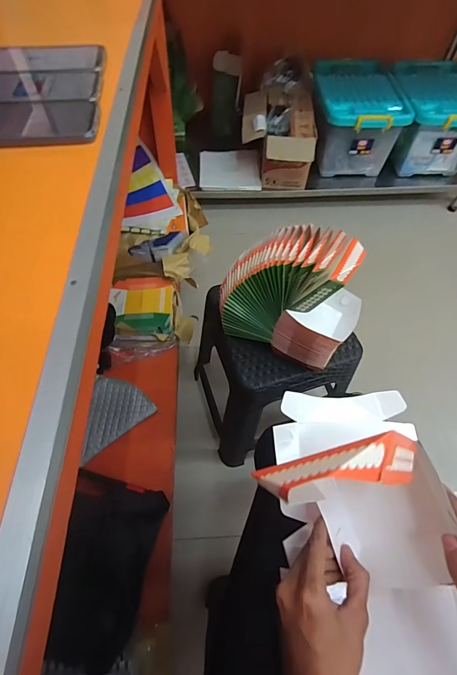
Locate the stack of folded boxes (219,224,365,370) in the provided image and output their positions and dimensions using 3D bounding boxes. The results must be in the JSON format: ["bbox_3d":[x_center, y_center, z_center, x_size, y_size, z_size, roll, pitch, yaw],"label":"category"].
[{"bbox_3d":[0.101,-0.071,0.582,0.246,0.235,0.105,17,59,9],"label":"stack of folded boxes"}]

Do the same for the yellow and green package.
[{"bbox_3d":[-0.248,-0.075,0.961,0.174,0.051,0.154,-1,58,-2],"label":"yellow and green package"}]

